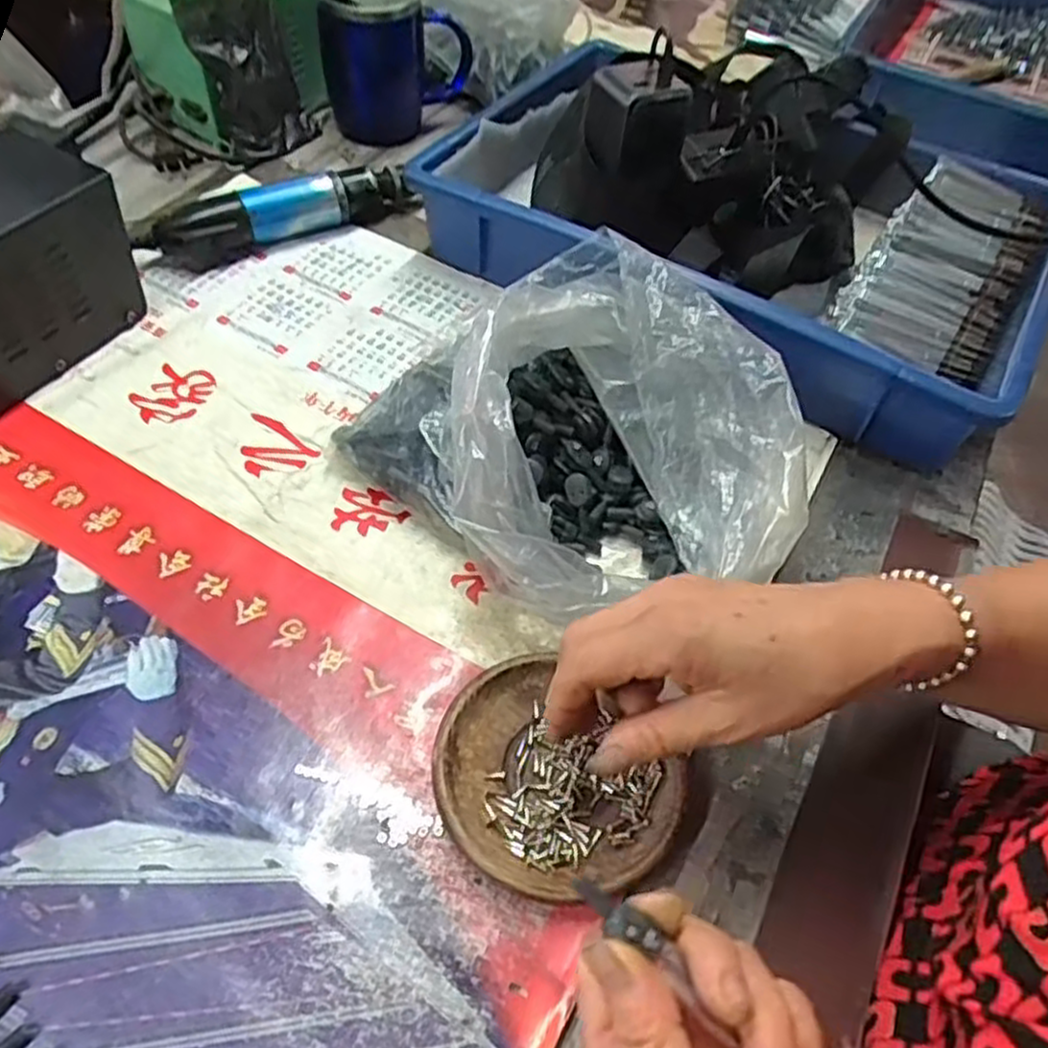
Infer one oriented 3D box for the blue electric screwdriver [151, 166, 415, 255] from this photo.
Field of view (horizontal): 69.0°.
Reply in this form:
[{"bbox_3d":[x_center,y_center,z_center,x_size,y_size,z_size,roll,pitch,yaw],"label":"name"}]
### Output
[{"bbox_3d":[-0.186,-0.243,0.599,0.194,0.045,0.029,-23,59,-20],"label":"blue electric screwdriver"}]

